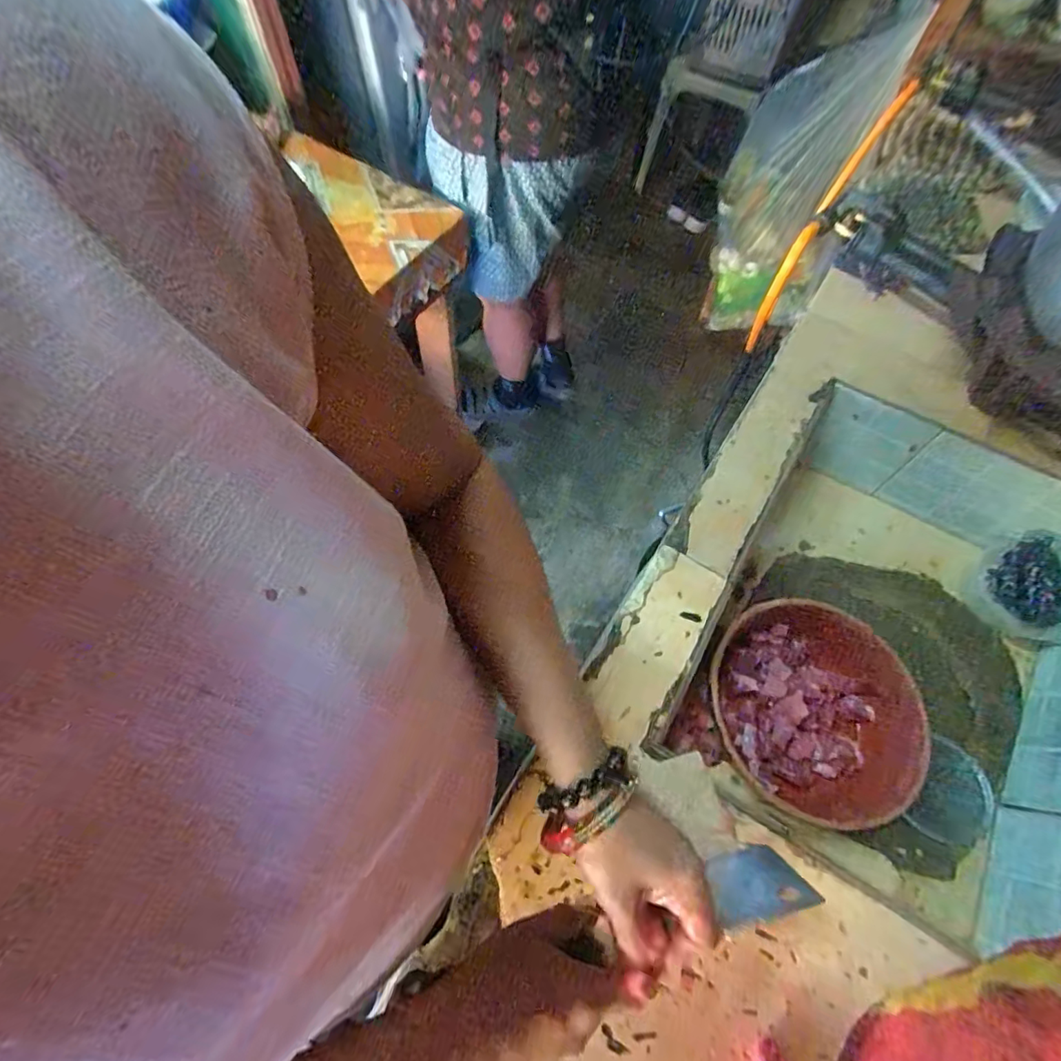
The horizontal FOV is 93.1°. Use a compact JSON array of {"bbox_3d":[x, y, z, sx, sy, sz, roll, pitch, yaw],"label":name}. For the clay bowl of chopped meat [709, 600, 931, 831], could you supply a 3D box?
[{"bbox_3d":[0.296,0.187,0.534,0.208,0.073,0.190,1,66,-2],"label":"clay bowl of chopped meat"}]

